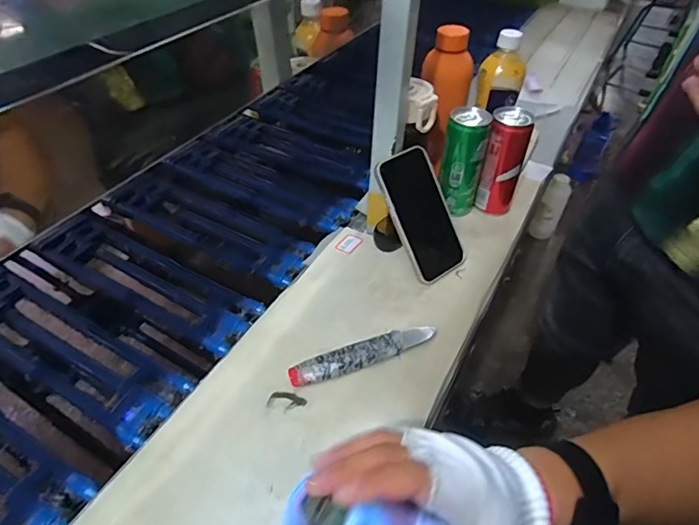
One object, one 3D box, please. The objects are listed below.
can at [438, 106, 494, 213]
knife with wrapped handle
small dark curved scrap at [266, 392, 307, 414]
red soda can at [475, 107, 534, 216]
[{"bbox_3d":[0.156,-0.133,0.658,0.060,0.146,0.051,11,45,7],"label":"can"},{"bbox_3d":[0.019,0.097,0.516,0.169,0.015,0.029,-15,48,-19],"label":"knife with wrapped handle"},{"bbox_3d":[-0.063,0.141,0.482,0.037,0.004,0.020,12,45,8],"label":"small dark curved scrap"},{"bbox_3d":[0.213,-0.135,0.662,0.055,0.150,0.051,2,45,-2],"label":"red soda can"}]

